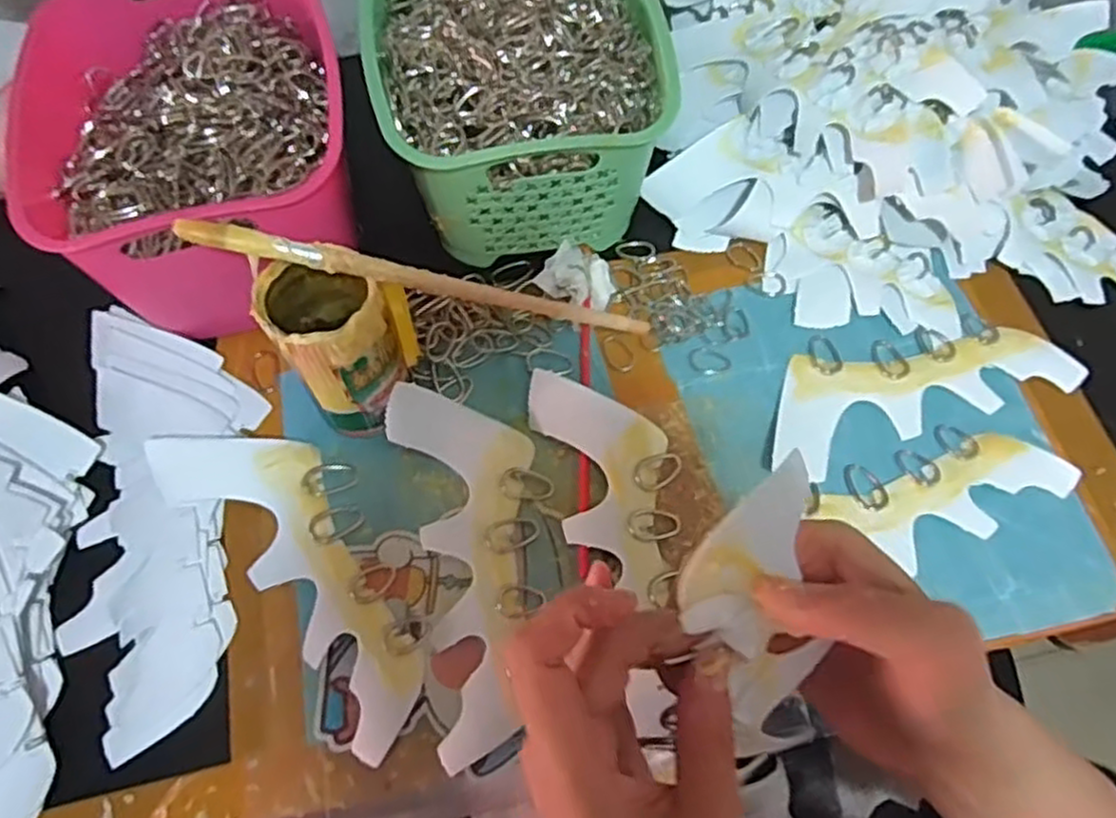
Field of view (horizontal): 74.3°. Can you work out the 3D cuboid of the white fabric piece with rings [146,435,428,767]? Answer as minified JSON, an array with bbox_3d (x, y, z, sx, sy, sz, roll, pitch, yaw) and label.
[{"bbox_3d":[-0.153,0.088,0.443,0.079,0.018,0.231,-40,72,-18],"label":"white fabric piece with rings"}]

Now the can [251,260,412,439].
[{"bbox_3d":[-0.134,-0.039,0.449,0.060,0.116,0.073,-39,72,-17],"label":"can"}]

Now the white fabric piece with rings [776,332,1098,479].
[{"bbox_3d":[0.245,-0.020,0.509,0.228,0.011,0.081,-18,67,-10],"label":"white fabric piece with rings"}]

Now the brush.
[{"bbox_3d":[-0.065,-0.069,0.416,0.265,0.011,0.010,9,62,-26],"label":"brush"}]

